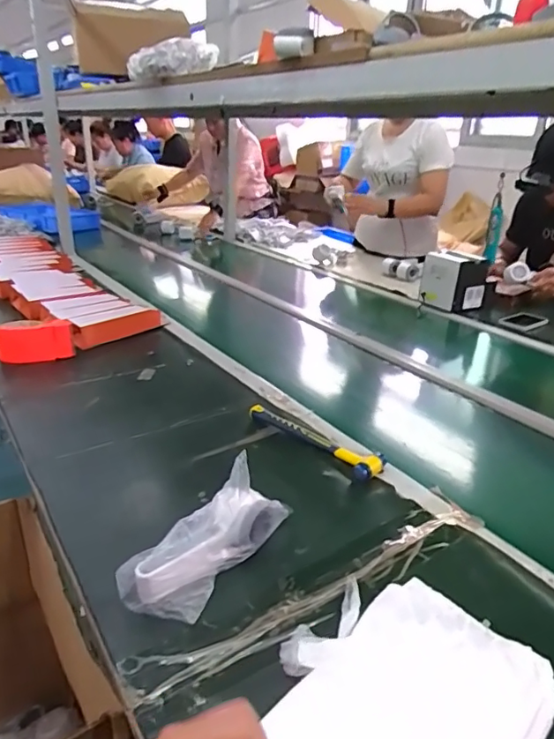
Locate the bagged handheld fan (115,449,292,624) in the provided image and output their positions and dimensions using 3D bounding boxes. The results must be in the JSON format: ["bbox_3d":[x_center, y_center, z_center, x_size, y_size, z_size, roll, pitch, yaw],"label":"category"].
[{"bbox_3d":[-0.067,0.183,0.566,0.069,0.088,0.210,22,31,37],"label":"bagged handheld fan"}]

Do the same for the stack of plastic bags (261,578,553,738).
[{"bbox_3d":[0.090,0.267,0.408,0.187,0.063,0.235,21,33,38],"label":"stack of plastic bags"}]

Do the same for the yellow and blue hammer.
[{"bbox_3d":[0.057,0.104,0.812,0.240,0.022,0.052,24,32,39],"label":"yellow and blue hammer"}]

